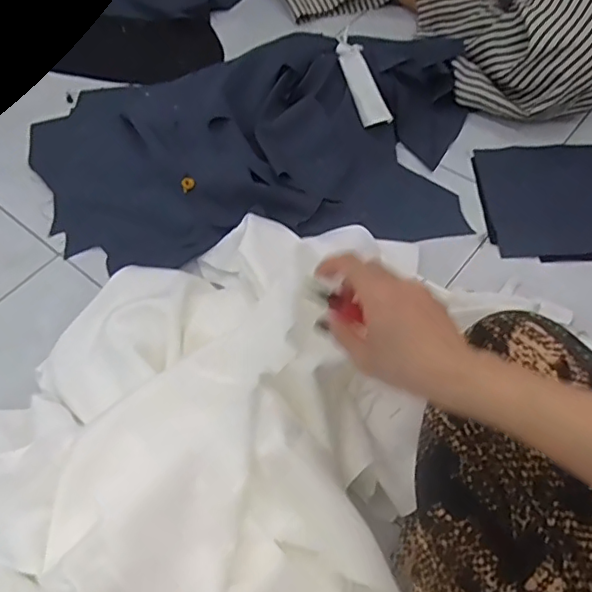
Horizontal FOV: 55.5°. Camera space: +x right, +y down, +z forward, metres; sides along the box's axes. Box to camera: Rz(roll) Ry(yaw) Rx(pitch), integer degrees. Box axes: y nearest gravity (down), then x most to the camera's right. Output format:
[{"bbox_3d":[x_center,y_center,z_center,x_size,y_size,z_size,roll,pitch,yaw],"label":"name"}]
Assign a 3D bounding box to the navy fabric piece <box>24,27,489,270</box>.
[{"bbox_3d":[-0.078,-0.194,0.709,0.580,0.086,0.325,-1,57,4],"label":"navy fabric piece"}]

